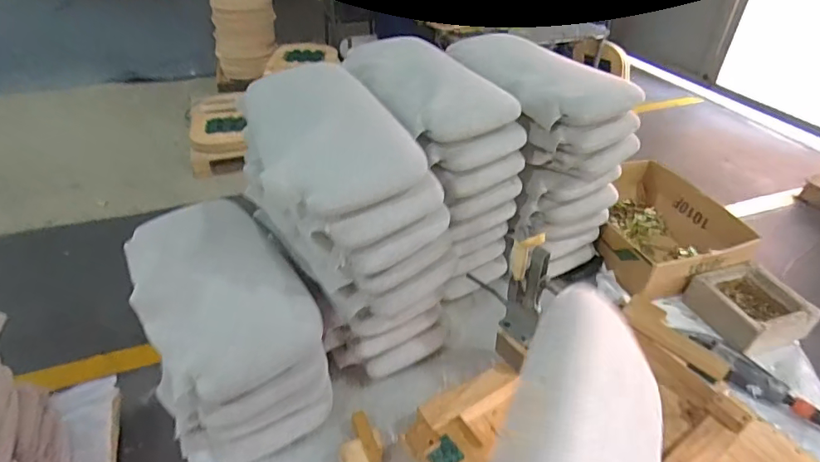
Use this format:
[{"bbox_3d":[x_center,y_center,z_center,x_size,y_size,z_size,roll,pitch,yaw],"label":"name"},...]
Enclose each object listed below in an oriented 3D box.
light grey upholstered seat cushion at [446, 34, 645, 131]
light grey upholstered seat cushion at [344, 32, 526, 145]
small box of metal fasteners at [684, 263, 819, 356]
[{"bbox_3d":[0.261,-0.328,1.003,0.267,0.061,0.379,-10,39,-14],"label":"light grey upholstered seat cushion"},{"bbox_3d":[0.028,-0.297,0.963,0.214,0.057,0.408,-17,41,-22],"label":"light grey upholstered seat cushion"},{"bbox_3d":[0.686,0.151,0.978,0.172,0.065,0.170,-11,39,-15],"label":"small box of metal fasteners"}]

